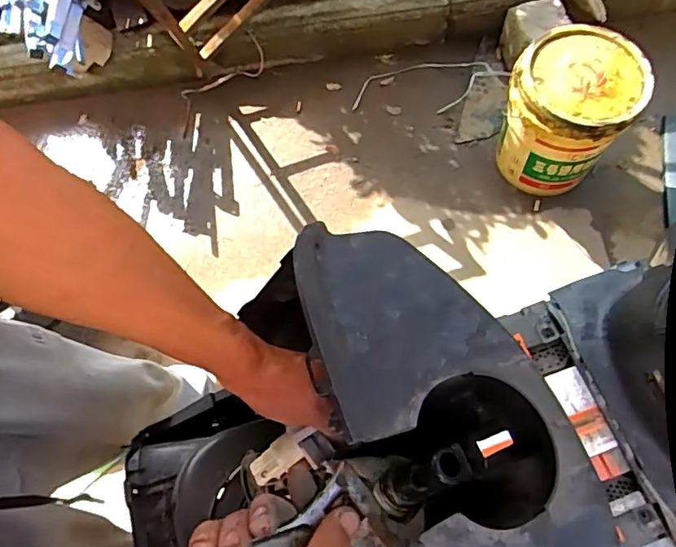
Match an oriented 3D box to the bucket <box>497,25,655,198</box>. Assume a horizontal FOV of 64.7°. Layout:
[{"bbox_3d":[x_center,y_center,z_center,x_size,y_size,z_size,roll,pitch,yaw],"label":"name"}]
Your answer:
[{"bbox_3d":[0.551,-0.386,1.340,0.271,0.344,0.253,-1,67,3],"label":"bucket"}]

